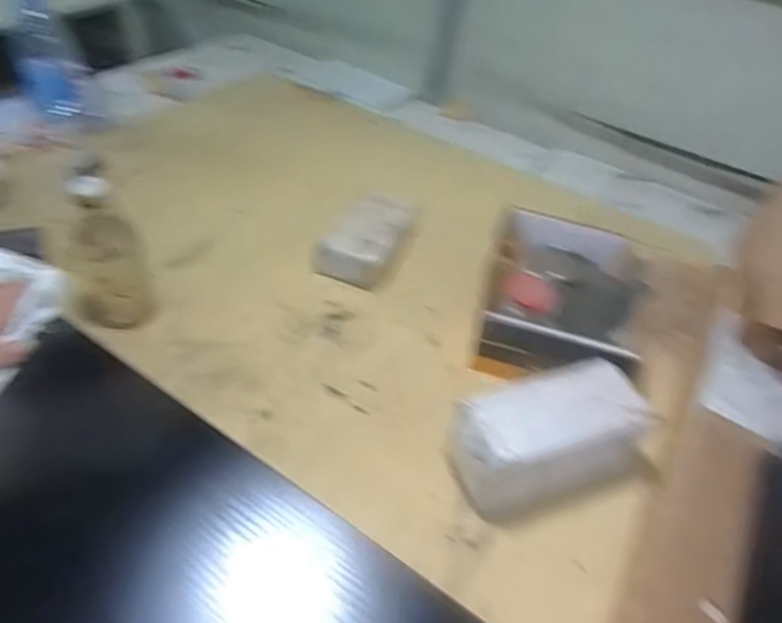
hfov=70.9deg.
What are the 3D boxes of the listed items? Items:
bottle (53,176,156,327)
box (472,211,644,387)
[{"bbox_3d":[-0.366,-0.064,0.700,0.072,0.200,0.070,19,45,12],"label":"bottle"},{"bbox_3d":[0.251,-0.017,0.822,0.221,0.114,0.304,15,45,7],"label":"box"}]

